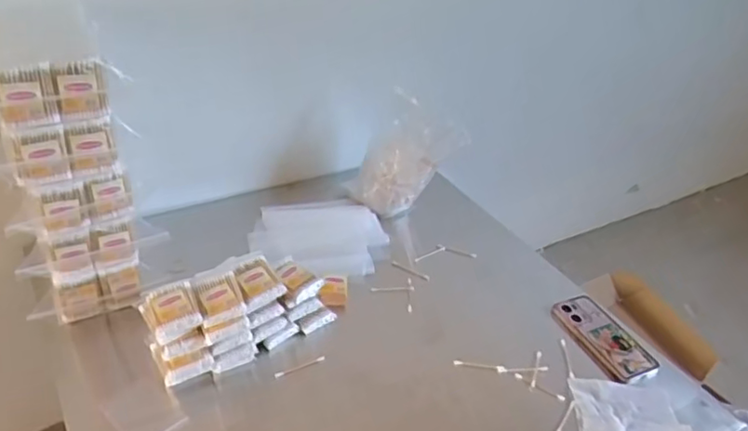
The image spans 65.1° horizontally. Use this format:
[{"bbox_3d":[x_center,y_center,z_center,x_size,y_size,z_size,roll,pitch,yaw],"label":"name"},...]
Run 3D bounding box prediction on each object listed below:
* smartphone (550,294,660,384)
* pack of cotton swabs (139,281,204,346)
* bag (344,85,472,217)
[{"bbox_3d":[0.357,0.188,0.904,0.085,0.019,0.170,-13,41,-19],"label":"smartphone"},{"bbox_3d":[-0.255,0.119,0.741,0.063,0.022,0.082,-13,40,-27],"label":"pack of cotton swabs"},{"bbox_3d":[0.060,-0.101,1.065,0.196,0.185,0.068,4,35,-5],"label":"bag"}]

